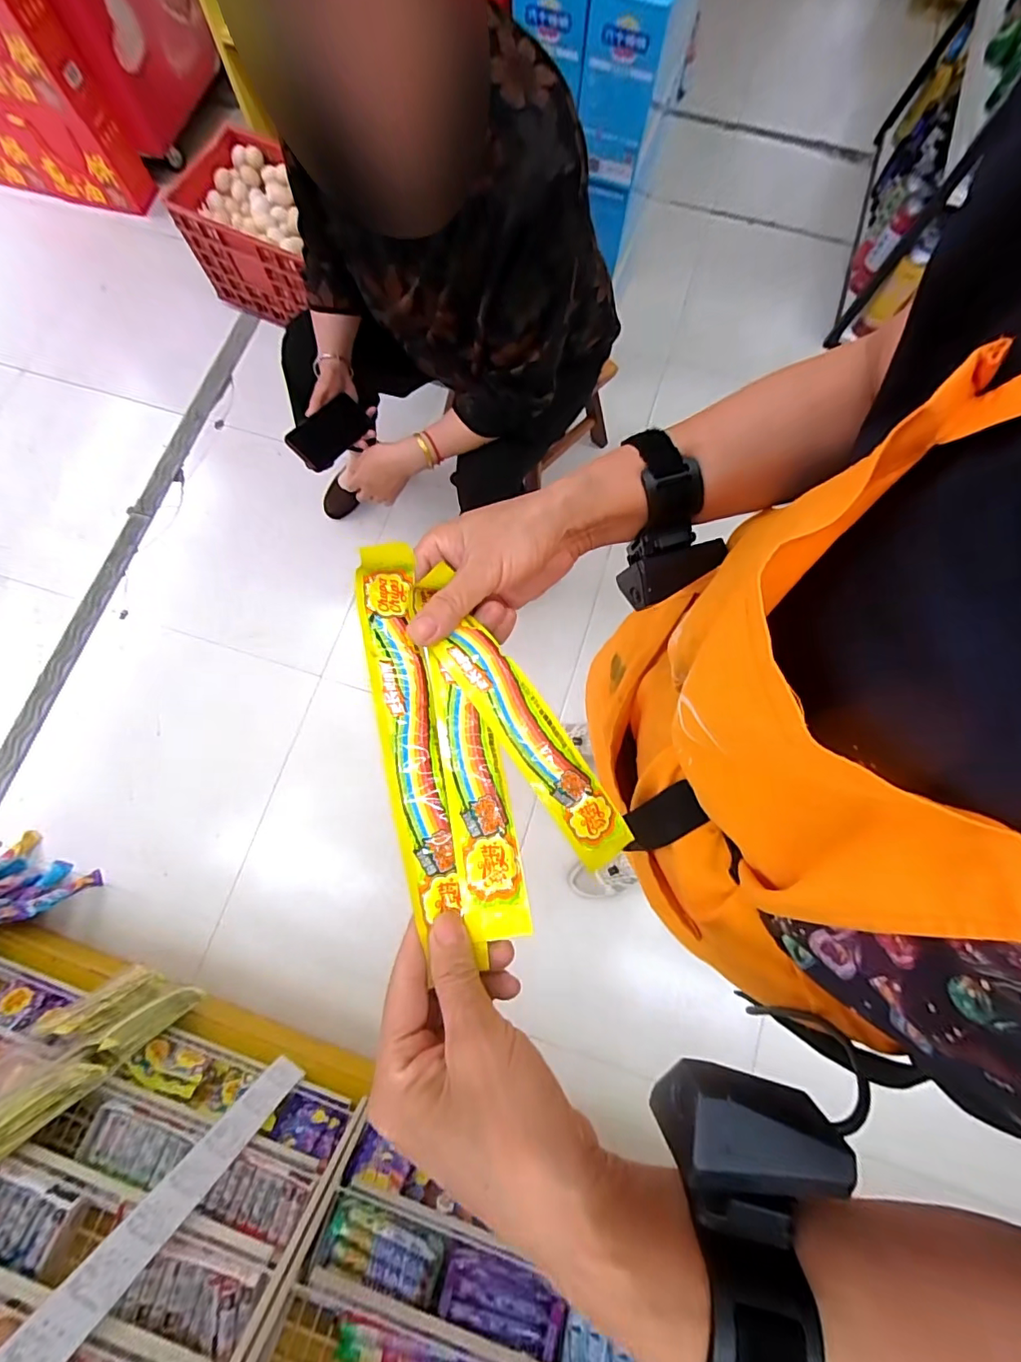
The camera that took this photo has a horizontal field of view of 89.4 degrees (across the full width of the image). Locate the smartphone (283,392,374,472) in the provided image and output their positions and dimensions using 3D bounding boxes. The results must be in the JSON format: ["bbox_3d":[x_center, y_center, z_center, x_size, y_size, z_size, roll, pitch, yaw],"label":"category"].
[{"bbox_3d":[-0.320,-0.438,0.914,0.075,0.018,0.156,51,62,-29],"label":"smartphone"}]

